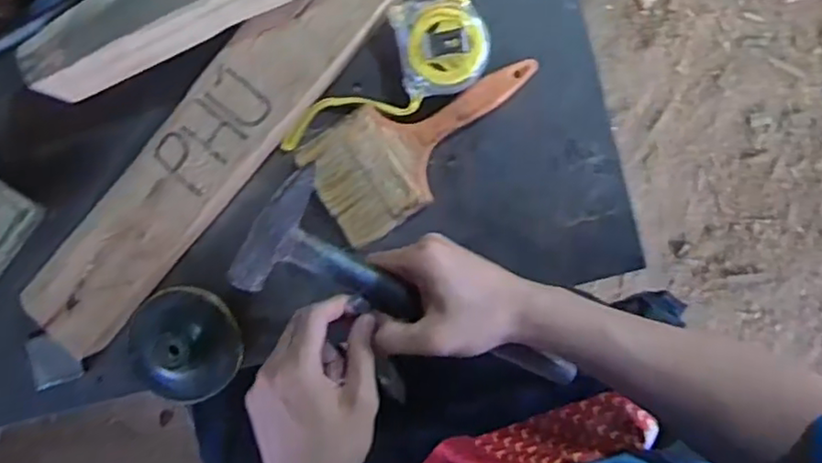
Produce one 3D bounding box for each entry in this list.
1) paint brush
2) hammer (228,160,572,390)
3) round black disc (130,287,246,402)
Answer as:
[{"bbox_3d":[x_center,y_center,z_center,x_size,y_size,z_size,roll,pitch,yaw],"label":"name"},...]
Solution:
[{"bbox_3d":[0.012,-0.073,0.511,0.185,0.024,0.088,-32,90,5],"label":"paint brush"},{"bbox_3d":[0.010,0.052,0.478,0.264,0.031,0.088,29,99,-21],"label":"hammer"},{"bbox_3d":[-0.188,0.095,0.524,0.097,0.031,0.091,0,92,4],"label":"round black disc"}]

